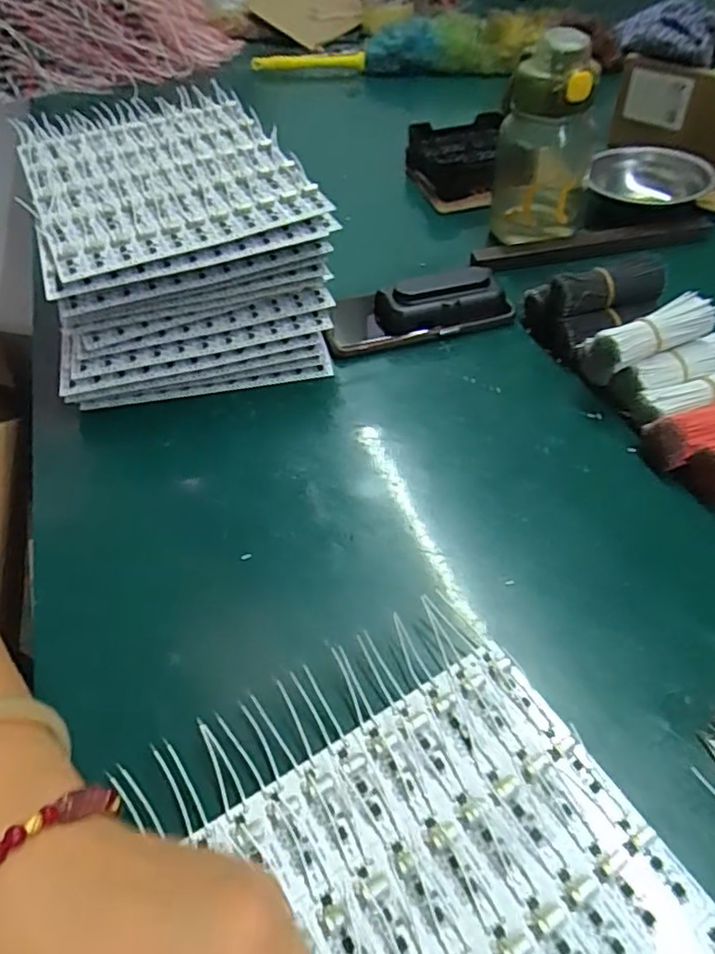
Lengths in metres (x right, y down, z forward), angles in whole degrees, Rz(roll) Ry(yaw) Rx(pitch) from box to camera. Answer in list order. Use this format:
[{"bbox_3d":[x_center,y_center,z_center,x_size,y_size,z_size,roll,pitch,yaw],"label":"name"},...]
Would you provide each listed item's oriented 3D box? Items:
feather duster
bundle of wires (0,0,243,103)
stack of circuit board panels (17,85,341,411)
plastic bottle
[{"bbox_3d":[0.060,-0.675,0.961,0.445,0.067,0.118,-2,52,4],"label":"feather duster"},{"bbox_3d":[-0.440,-0.735,0.967,0.450,0.187,0.123,-14,52,-6],"label":"bundle of wires"},{"bbox_3d":[-0.153,-0.203,0.533,0.215,0.133,0.279,-14,48,-11],"label":"stack of circuit board panels"},{"bbox_3d":[0.178,-0.322,0.572,0.091,0.158,0.091,12,50,13],"label":"plastic bottle"}]

